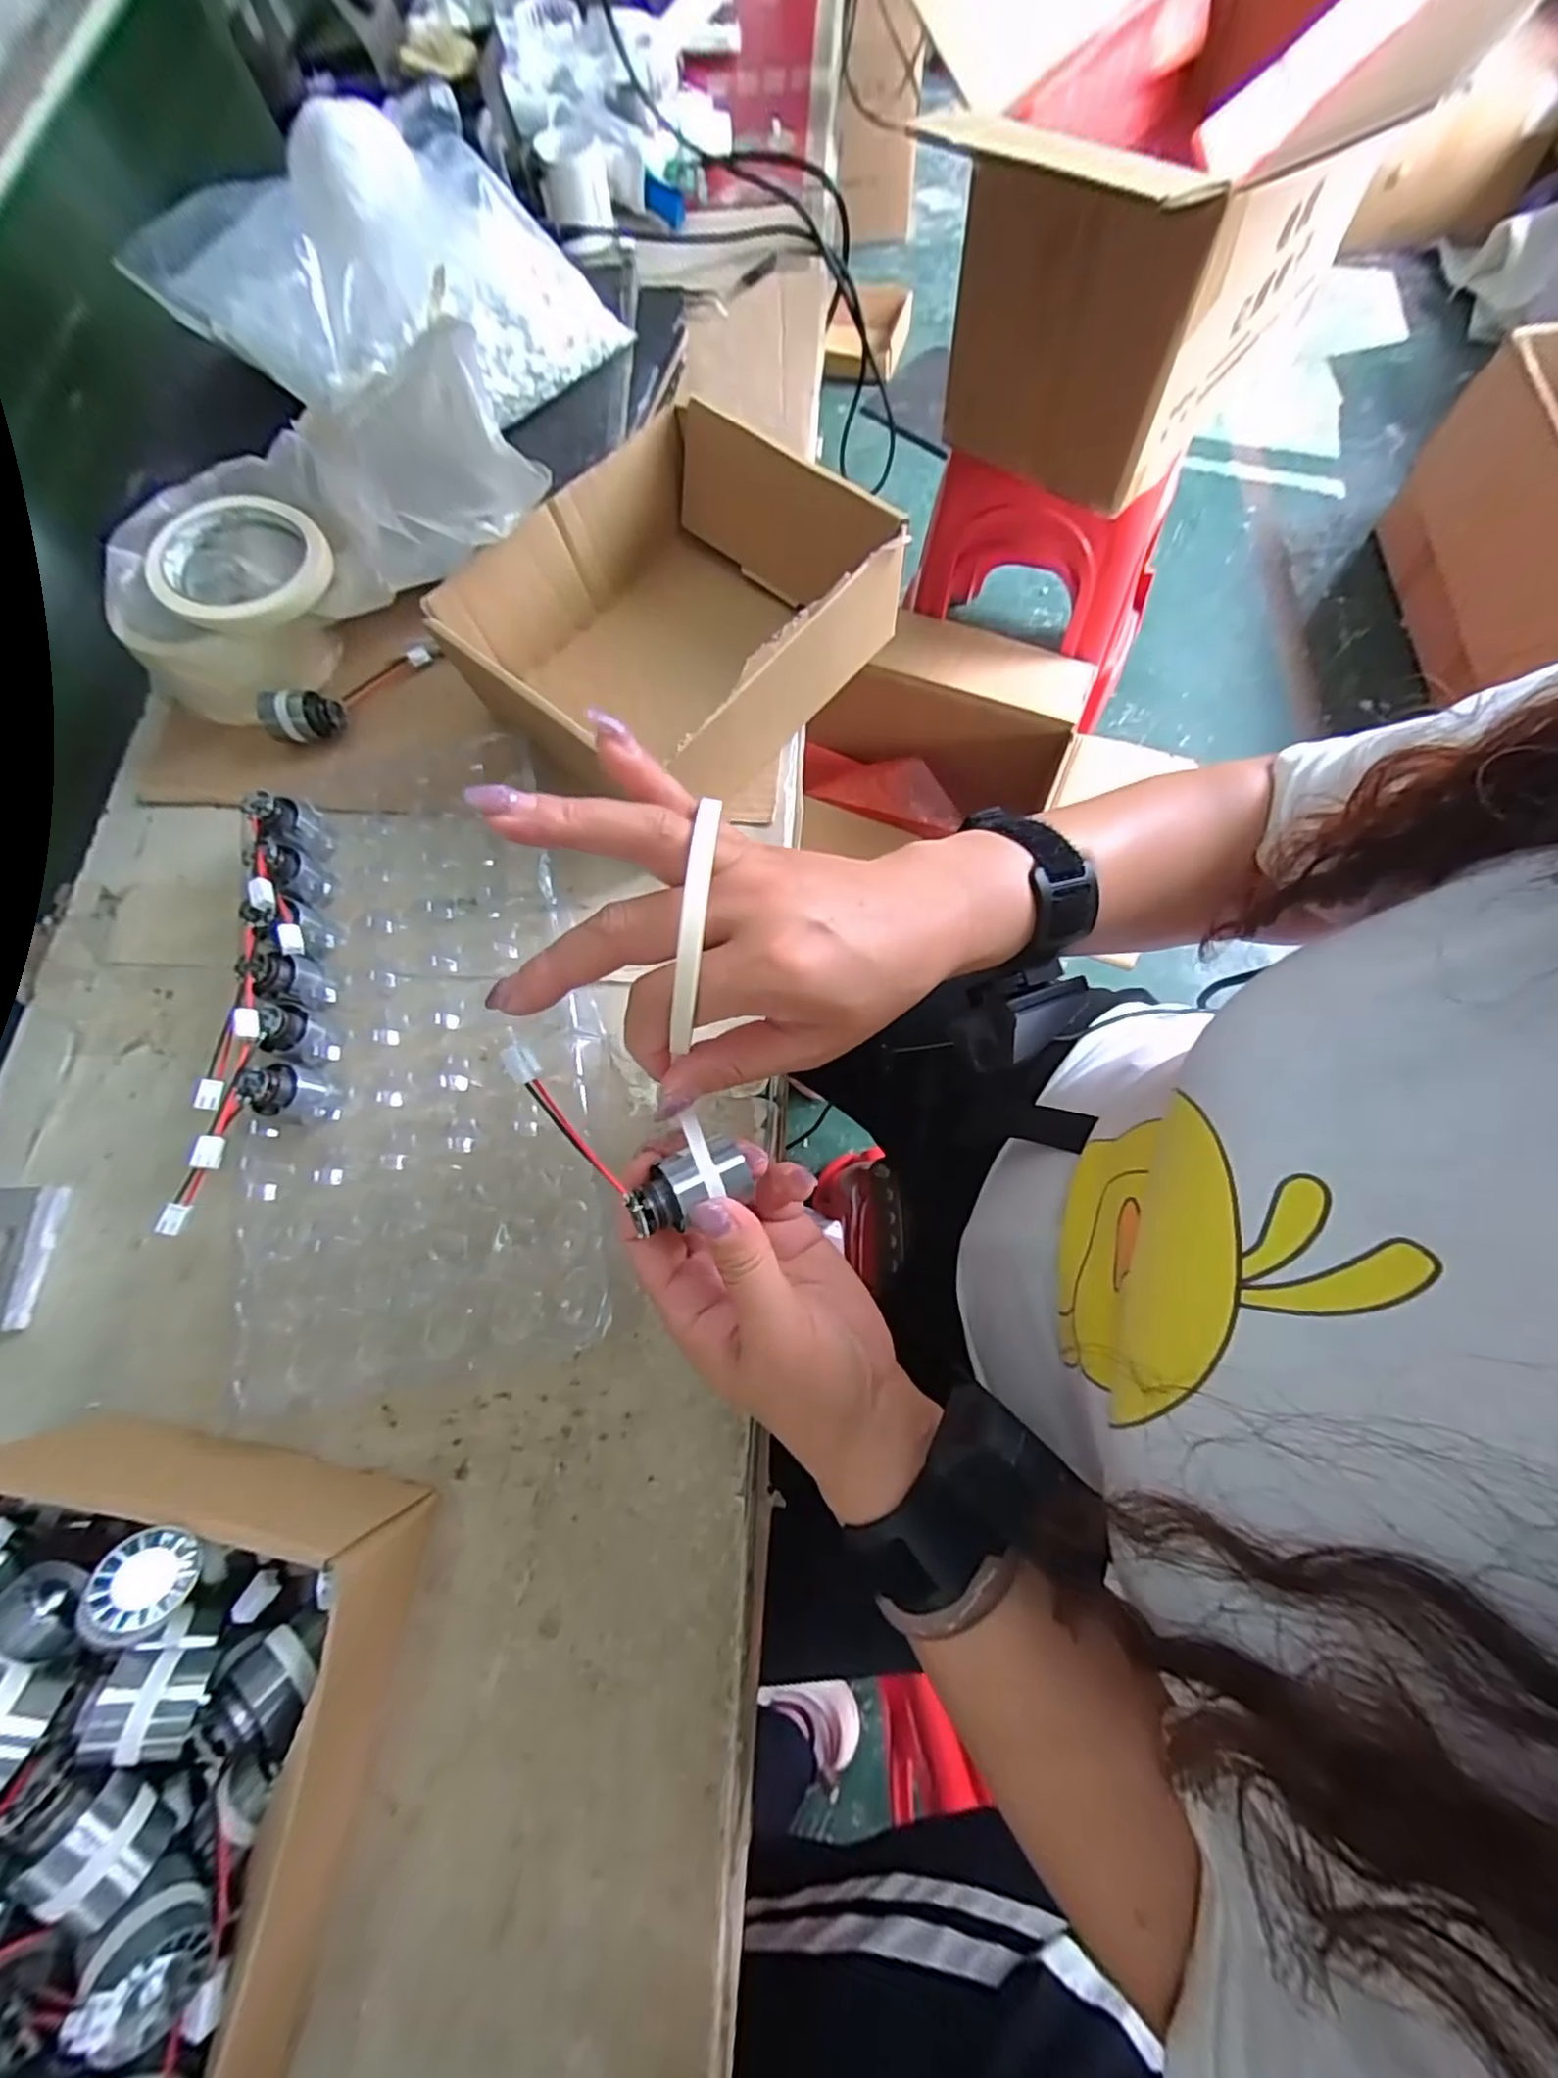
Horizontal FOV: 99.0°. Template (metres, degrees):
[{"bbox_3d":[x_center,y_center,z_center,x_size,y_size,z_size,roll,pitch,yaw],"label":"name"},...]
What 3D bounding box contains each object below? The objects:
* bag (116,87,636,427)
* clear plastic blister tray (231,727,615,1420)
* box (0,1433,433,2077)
[{"bbox_3d":[-0.246,-0.452,0.398,0.275,0.090,0.129,0,74,6],"label":"bag"},{"bbox_3d":[-0.192,0.001,0.352,0.170,0.031,0.330,-11,73,-1],"label":"clear plastic blister tray"},{"bbox_3d":[-0.265,0.280,0.230,0.204,0.113,0.223,8,74,6],"label":"box"}]

